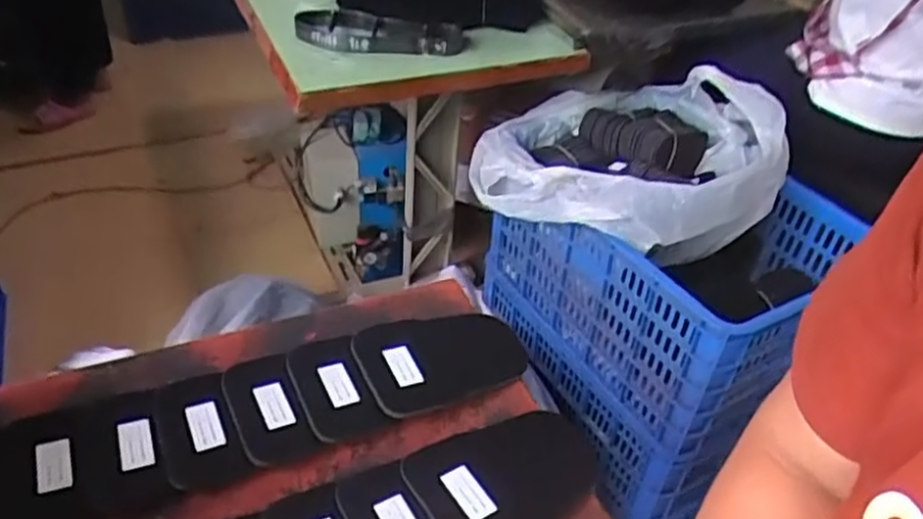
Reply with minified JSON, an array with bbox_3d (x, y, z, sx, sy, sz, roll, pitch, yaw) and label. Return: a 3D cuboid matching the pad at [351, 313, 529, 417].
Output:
[{"bbox_3d":[-0.016,0.075,0.599,0.136,0.014,0.088,-18,46,-23],"label":"pad"}]

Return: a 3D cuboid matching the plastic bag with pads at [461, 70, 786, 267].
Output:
[{"bbox_3d":[0.316,-0.214,1.282,0.474,0.208,0.466,24,43,23],"label":"plastic bag with pads"}]

